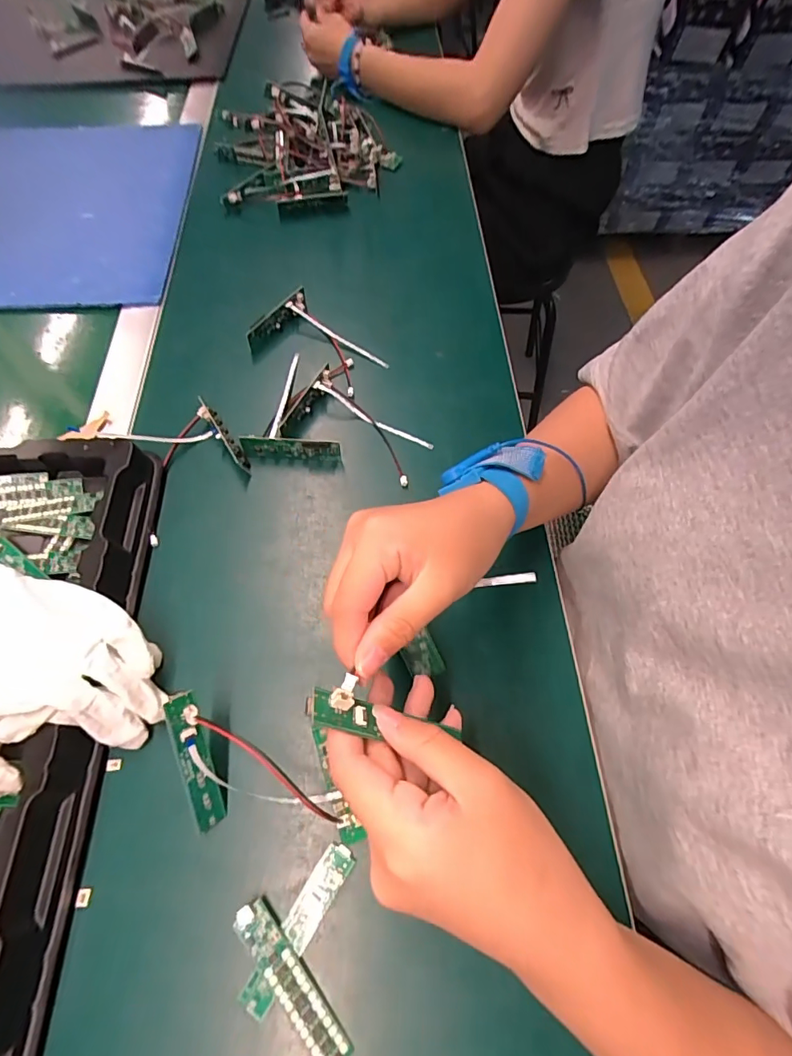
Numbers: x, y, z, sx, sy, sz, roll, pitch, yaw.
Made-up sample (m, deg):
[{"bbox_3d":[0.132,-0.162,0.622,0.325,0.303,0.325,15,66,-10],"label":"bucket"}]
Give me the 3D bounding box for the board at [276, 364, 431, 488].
[{"bbox_3d":[-0.037,-0.085,0.421,0.130,0.019,0.077,30,67,15],"label":"board"}]

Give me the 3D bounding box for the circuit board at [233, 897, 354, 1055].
[{"bbox_3d":[-0.055,0.238,0.254,0.018,0.011,0.085,-37,68,-17],"label":"circuit board"}]

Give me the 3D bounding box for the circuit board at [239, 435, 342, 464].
[{"bbox_3d":[-0.088,-0.066,0.404,0.083,0.023,0.009,6,63,4],"label":"circuit board"}]

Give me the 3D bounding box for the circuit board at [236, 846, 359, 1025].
[{"bbox_3d":[-0.052,0.217,0.266,0.018,0.009,0.084,30,67,16],"label":"circuit board"}]

